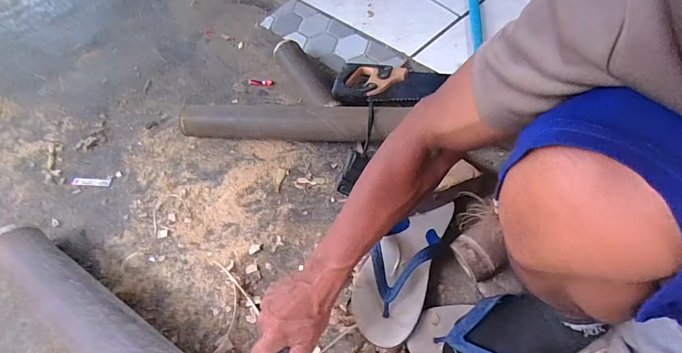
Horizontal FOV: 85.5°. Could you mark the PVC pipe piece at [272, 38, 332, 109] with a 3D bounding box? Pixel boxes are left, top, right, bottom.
[{"bbox_3d":[-0.069,-0.212,0.794,0.077,0.061,0.221,-26,58,-12],"label":"PVC pipe piece"}]

